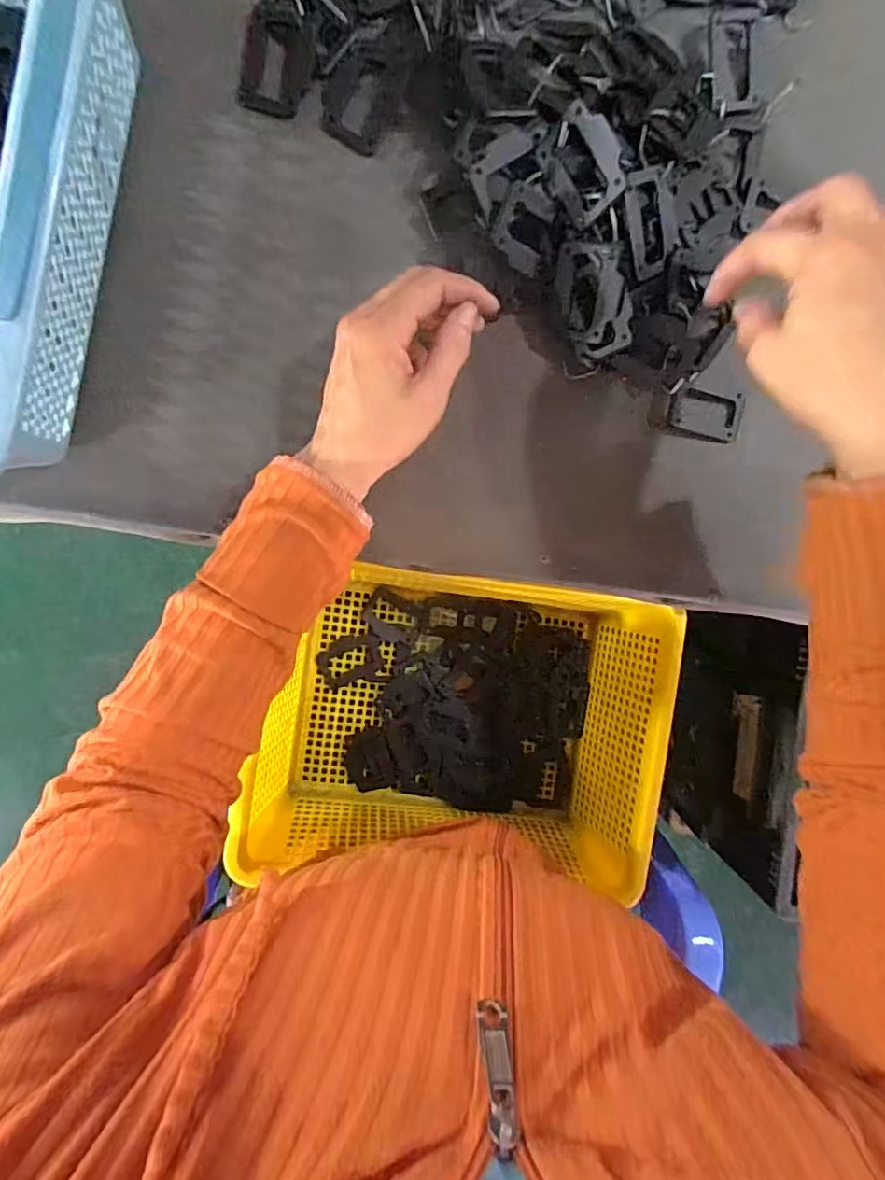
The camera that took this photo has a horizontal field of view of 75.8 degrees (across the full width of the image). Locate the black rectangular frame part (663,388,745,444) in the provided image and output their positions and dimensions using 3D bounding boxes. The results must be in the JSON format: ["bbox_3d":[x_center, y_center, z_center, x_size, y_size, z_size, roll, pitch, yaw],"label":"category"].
[{"bbox_3d":[0.165,-0.111,0.361,0.050,0.010,0.031,7,94,-6],"label":"black rectangular frame part"}]

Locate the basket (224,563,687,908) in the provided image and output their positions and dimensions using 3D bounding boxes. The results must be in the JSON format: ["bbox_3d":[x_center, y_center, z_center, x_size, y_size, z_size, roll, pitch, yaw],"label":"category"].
[{"bbox_3d":[0.013,0.103,0.451,0.296,0.104,0.209,7,93,-5],"label":"basket"}]

